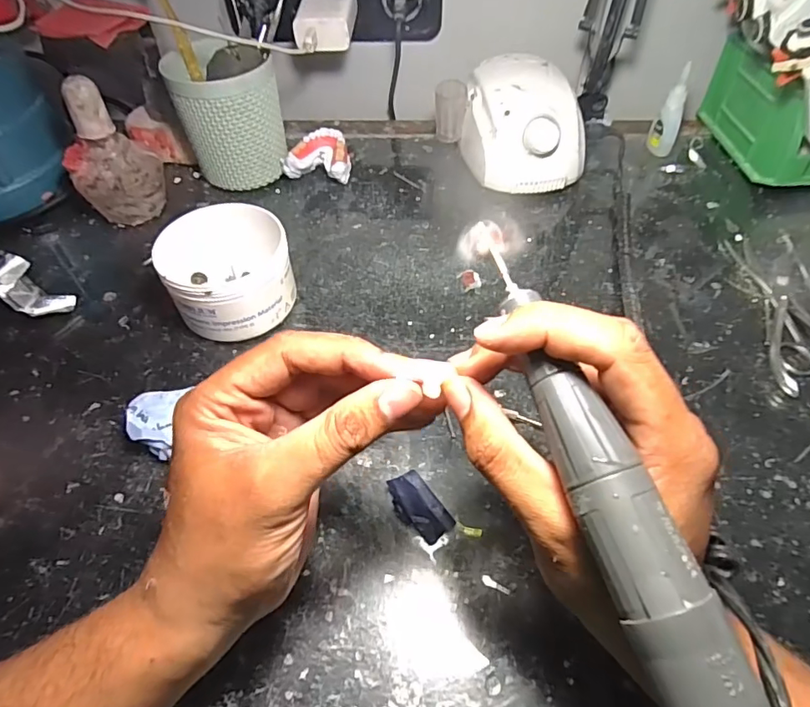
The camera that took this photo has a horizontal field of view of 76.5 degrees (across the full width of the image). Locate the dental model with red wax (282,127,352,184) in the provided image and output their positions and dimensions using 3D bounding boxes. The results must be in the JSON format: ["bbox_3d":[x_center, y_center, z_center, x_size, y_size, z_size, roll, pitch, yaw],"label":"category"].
[{"bbox_3d":[-0.083,-0.195,0.517,0.061,0.035,0.052,10,52,9],"label":"dental model with red wax"}]

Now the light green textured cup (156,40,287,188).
[{"bbox_3d":[-0.164,-0.222,0.490,0.091,0.112,0.085,-1,51,1],"label":"light green textured cup"}]

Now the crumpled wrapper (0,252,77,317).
[{"bbox_3d":[-0.301,-0.051,0.410,0.073,0.026,0.033,27,57,21],"label":"crumpled wrapper"}]

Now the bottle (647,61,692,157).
[{"bbox_3d":[0.266,-0.238,0.510,0.026,0.082,0.016,22,55,18],"label":"bottle"}]

